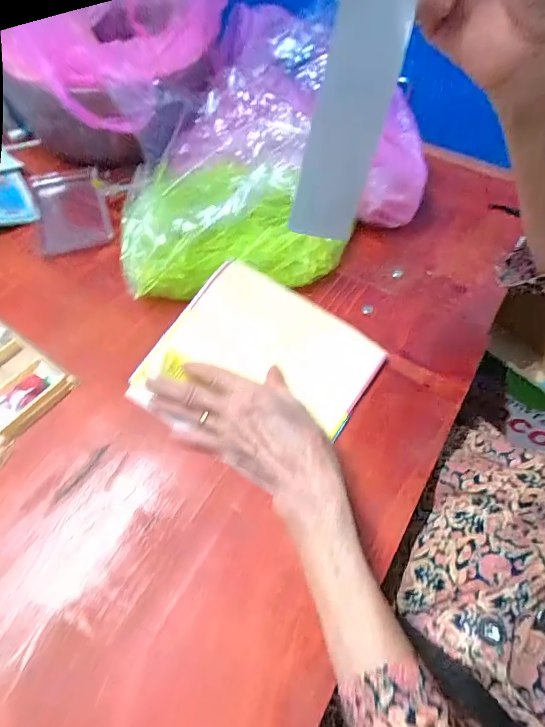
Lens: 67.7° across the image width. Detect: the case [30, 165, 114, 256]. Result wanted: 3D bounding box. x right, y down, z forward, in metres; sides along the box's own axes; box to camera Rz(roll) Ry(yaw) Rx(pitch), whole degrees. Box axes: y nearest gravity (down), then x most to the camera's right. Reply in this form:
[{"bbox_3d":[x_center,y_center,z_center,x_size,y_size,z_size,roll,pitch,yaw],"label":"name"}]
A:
[{"bbox_3d":[-0.244,-0.191,0.490,0.079,0.012,0.151,-17,59,-13],"label":"case"}]

